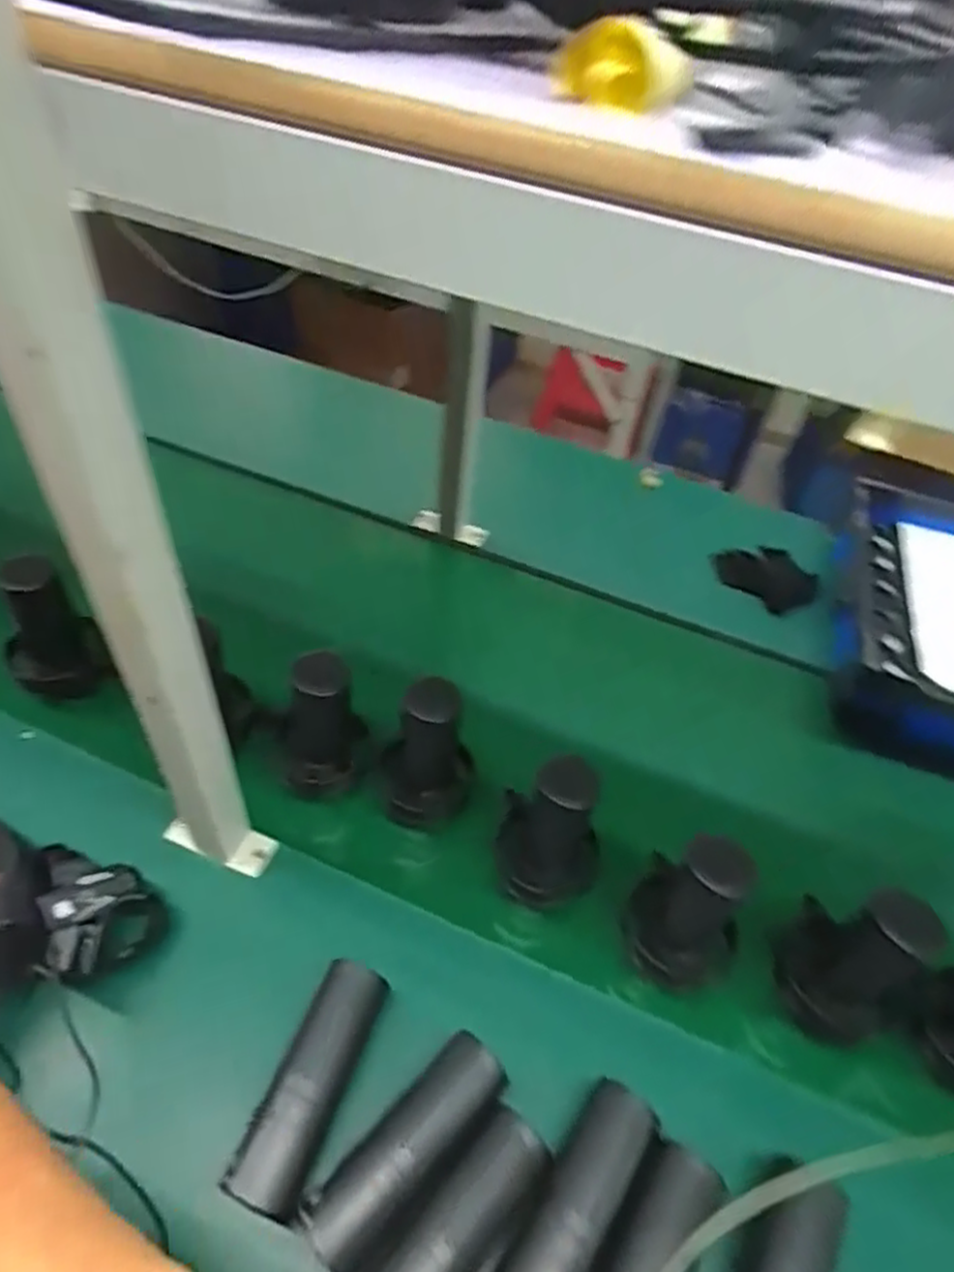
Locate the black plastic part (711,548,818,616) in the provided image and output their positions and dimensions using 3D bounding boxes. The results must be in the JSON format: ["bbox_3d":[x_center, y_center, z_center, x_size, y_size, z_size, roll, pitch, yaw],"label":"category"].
[{"bbox_3d":[0.413,-0.084,1.030,0.150,0.056,0.059,36,53,25],"label":"black plastic part"}]

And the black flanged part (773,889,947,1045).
[{"bbox_3d":[0.313,0.260,0.587,0.084,0.154,0.101,-22,53,-25],"label":"black flanged part"}]

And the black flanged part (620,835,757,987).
[{"bbox_3d":[0.182,0.229,0.600,0.079,0.167,0.098,-32,58,-31],"label":"black flanged part"}]

